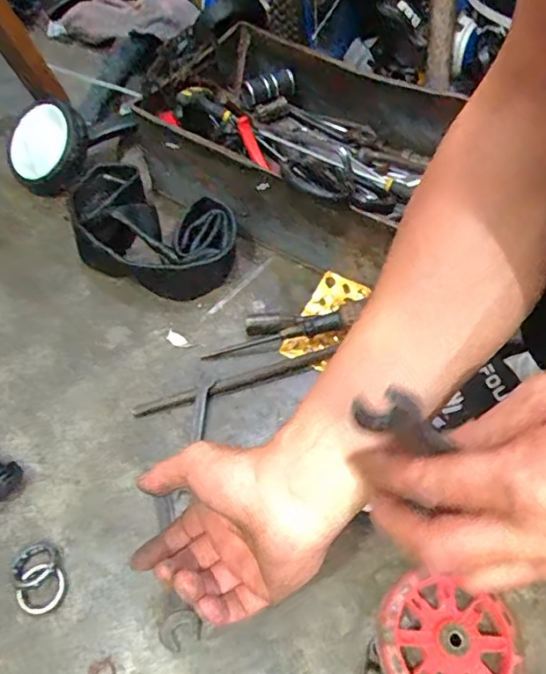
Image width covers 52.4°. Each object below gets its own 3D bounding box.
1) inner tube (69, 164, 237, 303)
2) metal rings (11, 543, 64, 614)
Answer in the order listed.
[{"bbox_3d":[-0.142,-0.124,0.590,0.202,0.080,0.117,33,63,19],"label":"inner tube"},{"bbox_3d":[-0.183,0.188,0.434,0.035,0.009,0.051,-21,60,-13],"label":"metal rings"}]

